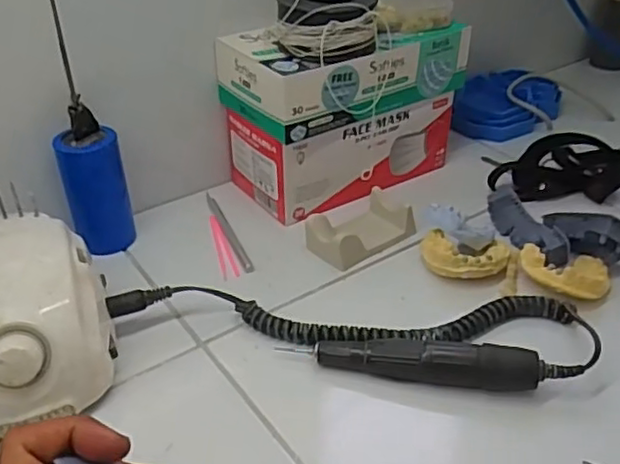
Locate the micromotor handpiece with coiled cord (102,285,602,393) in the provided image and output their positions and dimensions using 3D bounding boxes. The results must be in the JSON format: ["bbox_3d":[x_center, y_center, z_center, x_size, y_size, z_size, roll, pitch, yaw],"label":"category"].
[{"bbox_3d":[0.030,0.063,0.468,0.332,0.029,0.094,7,36,10],"label":"micromotor handpiece with coiled cord"}]

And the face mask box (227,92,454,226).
[{"bbox_3d":[0.031,-0.092,0.645,0.201,0.088,0.114,-24,41,-30],"label":"face mask box"}]

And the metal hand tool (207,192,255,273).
[{"bbox_3d":[-0.077,-0.003,0.592,0.010,0.004,0.133,-15,38,-20],"label":"metal hand tool"}]

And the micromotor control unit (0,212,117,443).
[{"bbox_3d":[-0.194,0.060,0.432,0.108,0.084,0.140,-13,37,-17],"label":"micromotor control unit"}]

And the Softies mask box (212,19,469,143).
[{"bbox_3d":[0.033,-0.157,0.600,0.211,0.064,0.117,-24,41,-30],"label":"Softies mask box"}]

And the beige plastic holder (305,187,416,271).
[{"bbox_3d":[0.045,-0.003,0.566,0.096,0.032,0.050,-23,41,-29],"label":"beige plastic holder"}]

